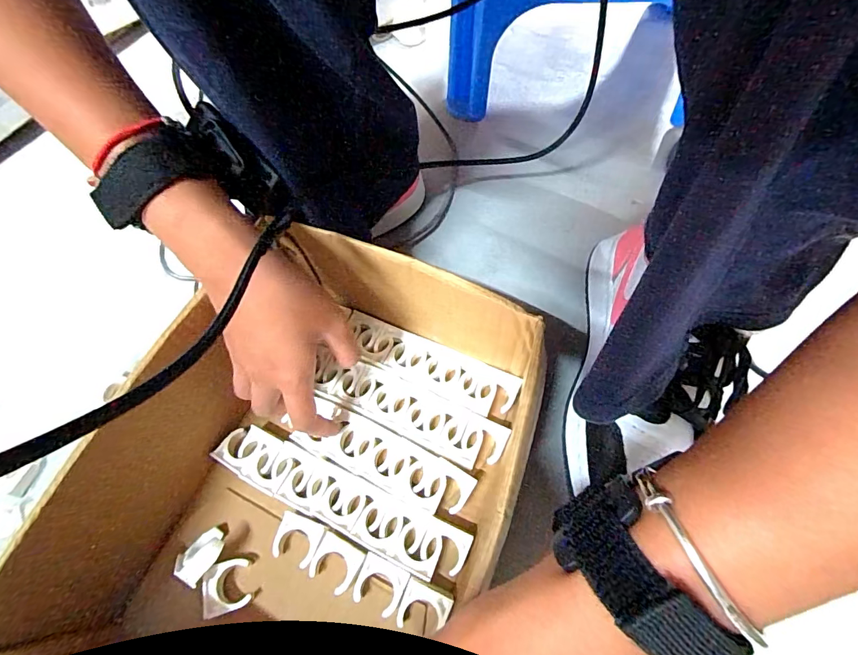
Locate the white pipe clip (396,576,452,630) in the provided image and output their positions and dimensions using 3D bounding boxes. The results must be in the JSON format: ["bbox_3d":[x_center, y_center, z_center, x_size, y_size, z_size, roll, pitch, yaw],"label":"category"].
[{"bbox_3d":[-0.003,0.190,0.289,0.032,0.012,0.029,19,65,13],"label":"white pipe clip"}]

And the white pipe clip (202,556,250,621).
[{"bbox_3d":[-0.142,0.183,0.303,0.029,0.017,0.031,-15,63,-4],"label":"white pipe clip"}]

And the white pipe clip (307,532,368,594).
[{"bbox_3d":[-0.066,0.168,0.307,0.033,0.016,0.030,25,67,15],"label":"white pipe clip"}]

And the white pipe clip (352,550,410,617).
[{"bbox_3d":[-0.034,0.179,0.298,0.033,0.016,0.030,20,65,13],"label":"white pipe clip"}]

